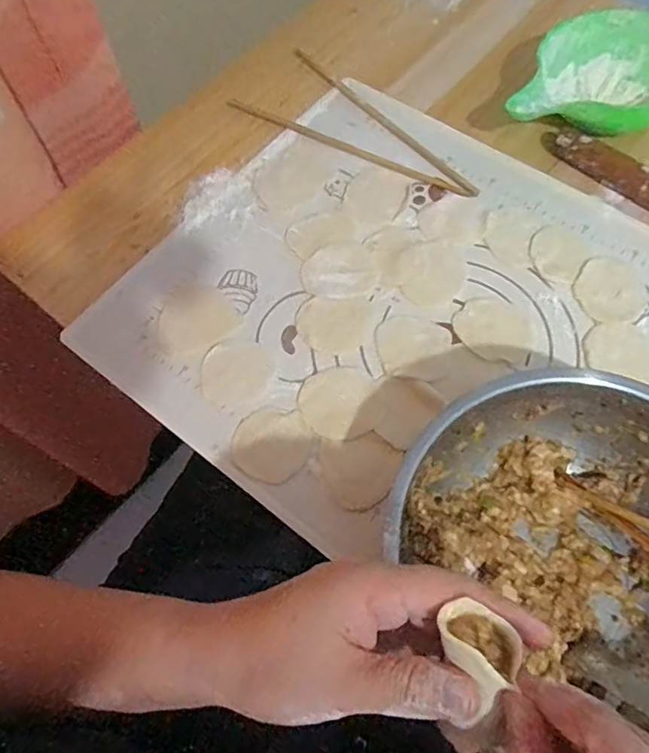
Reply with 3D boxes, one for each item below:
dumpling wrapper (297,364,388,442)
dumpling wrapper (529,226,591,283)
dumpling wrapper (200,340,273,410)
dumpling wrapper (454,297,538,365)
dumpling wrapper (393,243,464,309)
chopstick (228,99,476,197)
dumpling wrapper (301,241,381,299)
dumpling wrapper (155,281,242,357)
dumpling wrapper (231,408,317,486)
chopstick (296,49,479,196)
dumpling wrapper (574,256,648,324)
[{"bbox_3d":[0.014,0.019,0.442,0.065,0.004,0.061,-1,65,1],"label":"dumpling wrapper"},{"bbox_3d":[0.203,-0.107,0.493,0.048,0.004,0.052,-1,65,1],"label":"dumpling wrapper"},{"bbox_3d":[-0.073,-0.003,0.455,0.056,0.004,0.057,28,68,14],"label":"dumpling wrapper"},{"bbox_3d":[0.141,-0.040,0.463,0.065,0.004,0.057,27,68,14],"label":"dumpling wrapper"},{"bbox_3d":[0.091,-0.092,0.494,0.059,0.004,0.066,26,68,13],"label":"dumpling wrapper"},{"bbox_3d":[0.021,-0.227,0.560,0.265,0.005,0.013,26,68,13],"label":"chopstick"},{"bbox_3d":[0.014,-0.094,0.494,0.065,0.004,0.057,4,65,3],"label":"dumpling wrapper"},{"bbox_3d":[-0.112,-0.052,0.478,0.067,0.004,0.063,-34,68,-14],"label":"dumpling wrapper"},{"bbox_3d":[-0.039,0.051,0.431,0.058,0.004,0.057,26,74,15],"label":"dumpling wrapper"},{"bbox_3d":[0.058,-0.259,0.566,0.012,0.010,0.251,-39,70,-16],"label":"chopstick"},{"bbox_3d":[0.242,-0.073,0.476,0.057,0.004,0.065,30,70,13],"label":"dumpling wrapper"}]

